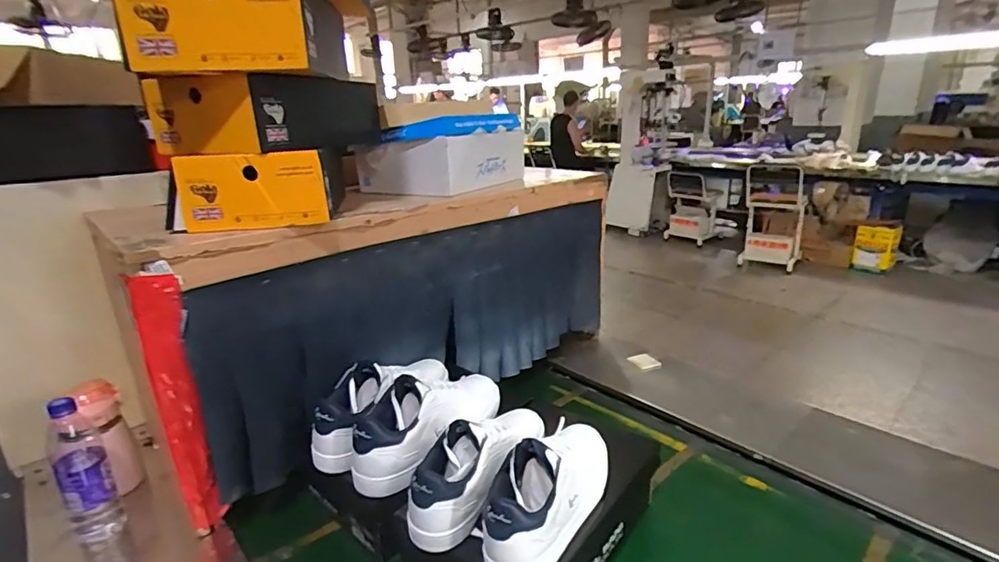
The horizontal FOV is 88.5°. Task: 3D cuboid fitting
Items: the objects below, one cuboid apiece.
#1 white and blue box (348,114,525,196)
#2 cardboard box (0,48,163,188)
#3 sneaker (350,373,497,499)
[{"bbox_3d":[-0.126,-0.283,1.130,0.241,0.138,0.310,10,22,28],"label":"white and blue box"},{"bbox_3d":[-0.728,-0.240,0.767,0.348,0.193,0.183,-15,24,-35],"label":"cardboard box"},{"bbox_3d":[-0.115,0.196,0.802,0.101,0.112,0.288,15,24,37],"label":"sneaker"}]

